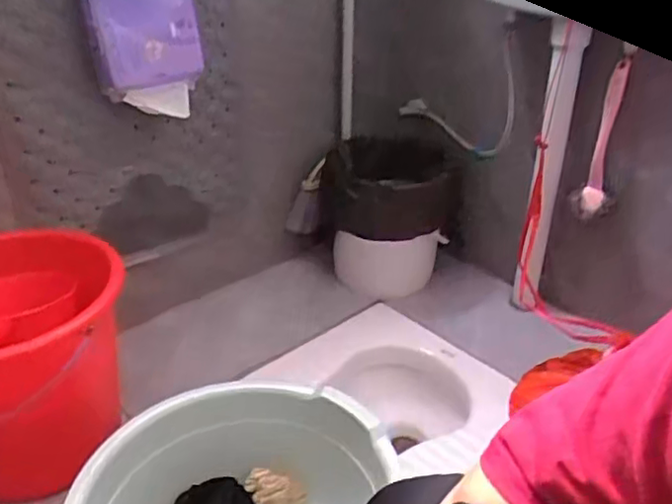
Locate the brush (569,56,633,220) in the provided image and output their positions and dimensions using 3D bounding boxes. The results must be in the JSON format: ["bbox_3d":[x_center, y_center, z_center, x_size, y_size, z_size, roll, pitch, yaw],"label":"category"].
[{"bbox_3d":[0.454,-0.180,1.079,0.055,0.283,0.056,0,30,-1],"label":"brush"}]

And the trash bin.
[{"bbox_3d":[0.123,-0.062,1.341,0.241,0.276,0.208,3,30,4],"label":"trash bin"}]

